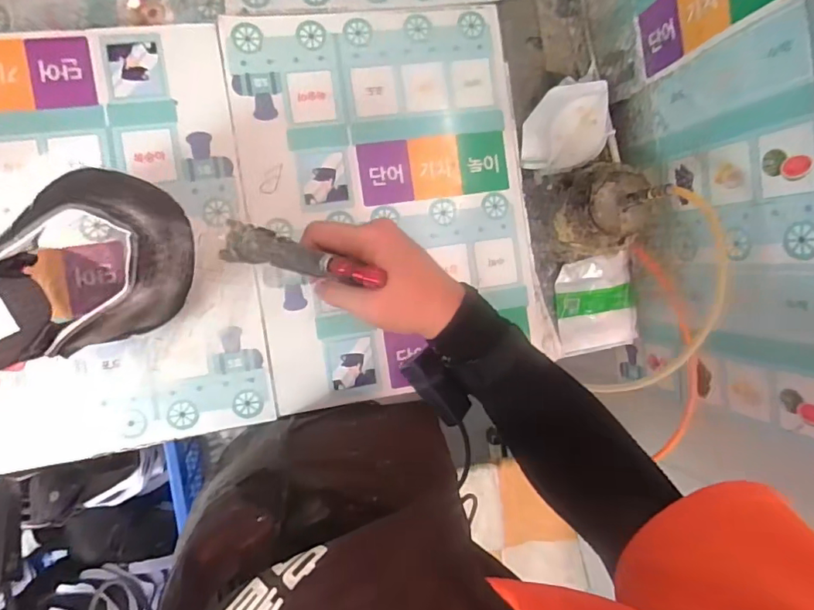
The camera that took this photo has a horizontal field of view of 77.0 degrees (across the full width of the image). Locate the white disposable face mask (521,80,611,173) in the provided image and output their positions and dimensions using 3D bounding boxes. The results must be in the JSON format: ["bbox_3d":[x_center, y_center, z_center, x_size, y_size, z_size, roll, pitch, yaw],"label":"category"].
[{"bbox_3d":[0.228,-0.252,0.738,0.118,0.050,0.111,-10,93,-9],"label":"white disposable face mask"}]

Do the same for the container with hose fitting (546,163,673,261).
[{"bbox_3d":[0.284,-0.129,0.687,0.138,0.172,0.125,-6,93,-9],"label":"container with hose fitting"}]

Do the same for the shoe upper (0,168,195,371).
[{"bbox_3d":[-0.300,-0.030,0.473,0.145,0.106,0.194,35,86,-9],"label":"shoe upper"}]

